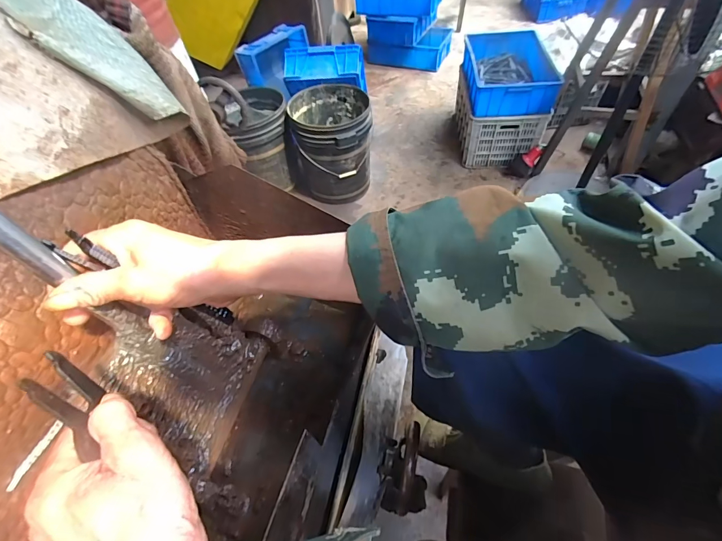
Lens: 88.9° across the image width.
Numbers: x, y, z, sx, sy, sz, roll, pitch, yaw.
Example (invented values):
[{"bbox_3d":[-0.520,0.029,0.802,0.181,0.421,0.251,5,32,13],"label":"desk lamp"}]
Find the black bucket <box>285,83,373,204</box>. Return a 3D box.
[{"bbox_3d":[-0.152,-0.568,1.733,0.381,0.425,0.378,-8,52,-2],"label":"black bucket"}]

